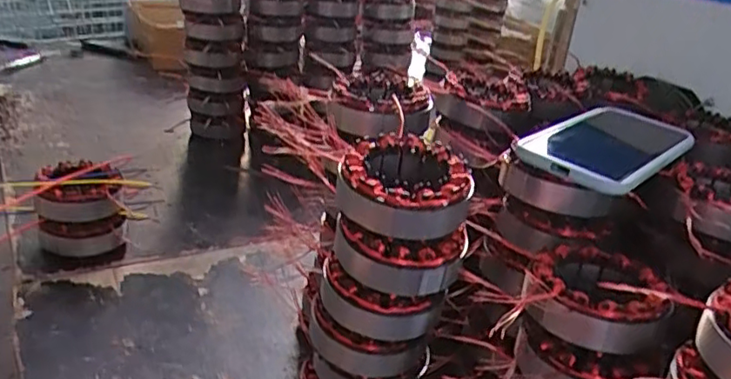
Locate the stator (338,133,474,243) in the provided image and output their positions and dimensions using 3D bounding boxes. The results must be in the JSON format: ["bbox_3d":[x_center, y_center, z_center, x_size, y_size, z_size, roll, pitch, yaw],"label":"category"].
[{"bbox_3d":[0.024,0.001,0.416,0.084,0.051,0.085,1,27,-9],"label":"stator"}]

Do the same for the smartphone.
[{"bbox_3d":[0.185,-0.035,0.472,0.086,0.011,0.158,26,33,36],"label":"smartphone"}]

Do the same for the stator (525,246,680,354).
[{"bbox_3d":[0.148,0.066,0.393,0.083,0.034,0.077,14,27,15],"label":"stator"}]

